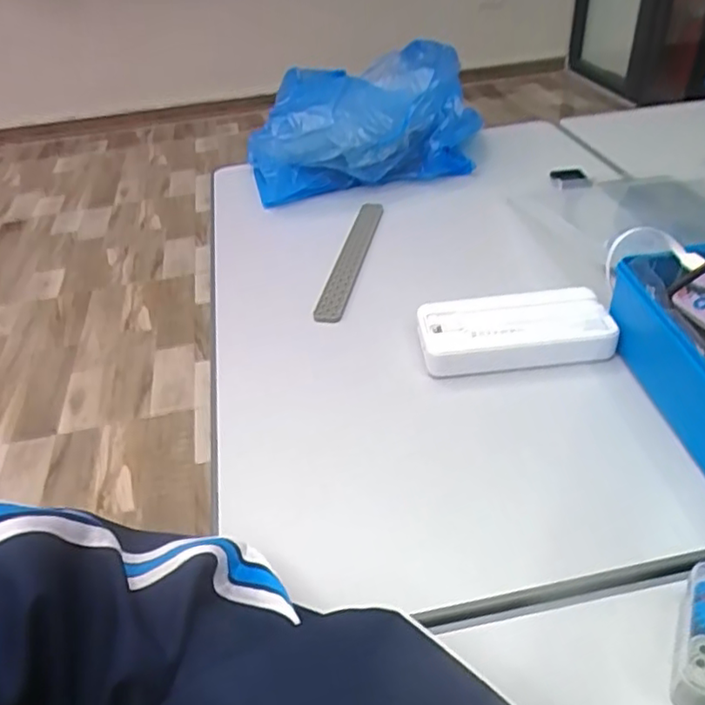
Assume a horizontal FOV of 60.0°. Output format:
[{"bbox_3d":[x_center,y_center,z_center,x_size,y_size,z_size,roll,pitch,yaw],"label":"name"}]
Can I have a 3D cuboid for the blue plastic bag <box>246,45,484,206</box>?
[{"bbox_3d":[0.010,-0.286,0.751,0.277,0.097,0.177,-12,40,-8],"label":"blue plastic bag"}]

